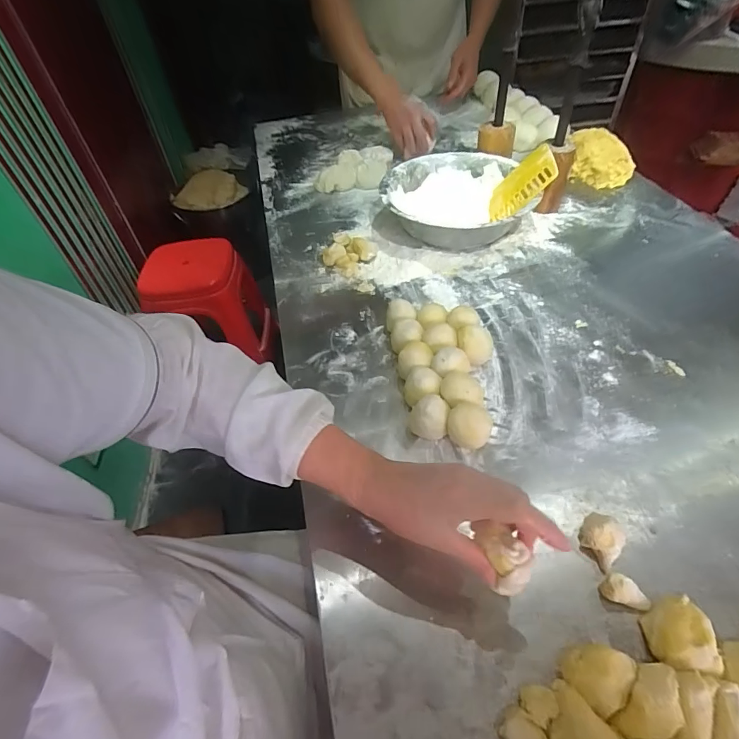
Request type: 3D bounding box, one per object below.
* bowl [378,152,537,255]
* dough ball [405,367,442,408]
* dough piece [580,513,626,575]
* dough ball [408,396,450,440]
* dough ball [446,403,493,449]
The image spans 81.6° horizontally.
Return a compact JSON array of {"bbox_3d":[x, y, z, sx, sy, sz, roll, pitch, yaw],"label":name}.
[{"bbox_3d":[0.153,-0.313,0.810,0.245,0.080,0.273,-3,49,3],"label":"bowl"},{"bbox_3d":[0.068,0.024,0.544,0.044,0.044,0.048,-3,49,3],"label":"dough ball"},{"bbox_3d":[0.223,0.166,0.415,0.036,0.038,0.034,32,59,28],"label":"dough piece"},{"bbox_3d":[0.070,0.055,0.508,0.045,0.046,0.039,5,50,10],"label":"dough ball"},{"bbox_3d":[0.117,0.066,0.499,0.047,0.050,0.044,-3,49,3],"label":"dough ball"}]

